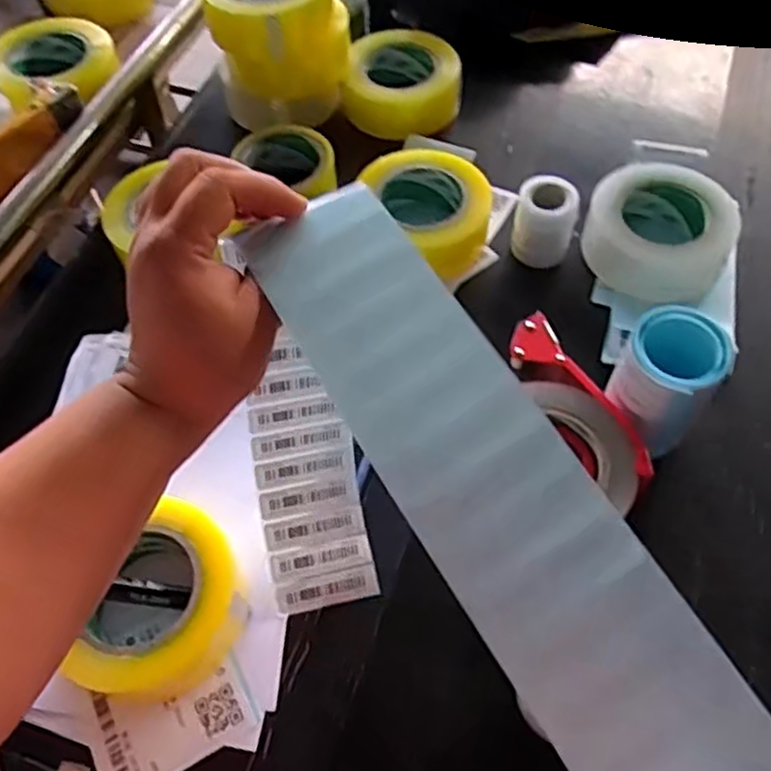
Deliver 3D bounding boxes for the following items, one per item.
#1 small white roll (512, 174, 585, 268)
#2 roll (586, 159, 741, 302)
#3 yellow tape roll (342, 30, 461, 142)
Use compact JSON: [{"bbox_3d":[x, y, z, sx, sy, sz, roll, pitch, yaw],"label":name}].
[{"bbox_3d":[0.143,-0.146,0.634,0.051,0.066,0.047,12,59,9],"label":"small white roll"},{"bbox_3d":[0.239,-0.135,0.623,0.121,0.063,0.101,29,63,19],"label":"roll"},{"bbox_3d":[0.018,-0.323,0.760,0.125,0.050,0.122,6,58,6],"label":"yellow tape roll"}]

